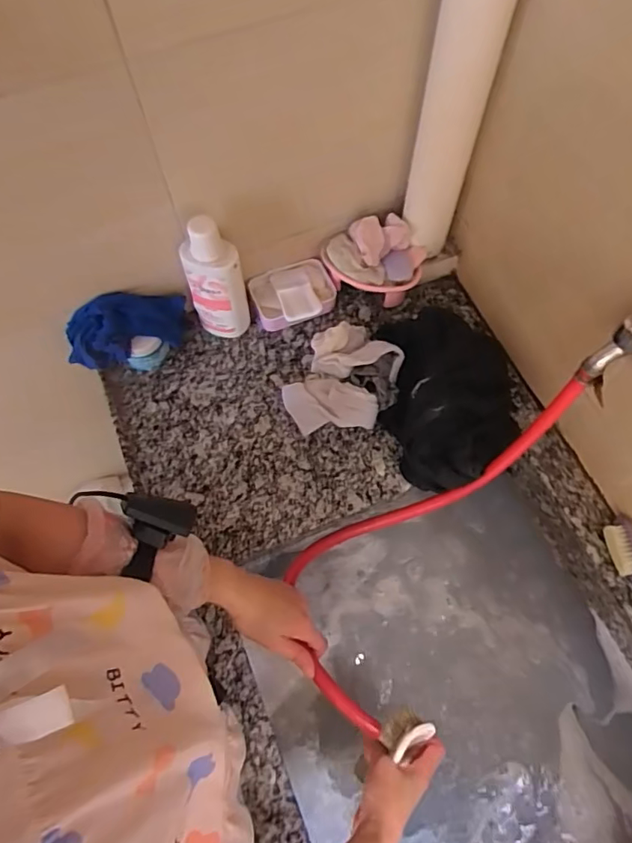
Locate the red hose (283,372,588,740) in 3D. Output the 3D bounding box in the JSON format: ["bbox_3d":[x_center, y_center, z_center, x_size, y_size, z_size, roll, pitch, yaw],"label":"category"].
[{"bbox_3d":[0.108,0.128,0.659,0.182,0.246,0.430,31,70,14],"label":"red hose"}]

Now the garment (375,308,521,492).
[{"bbox_3d":[0.186,-0.042,0.765,0.177,0.084,0.258,-16,67,-6],"label":"garment"}]

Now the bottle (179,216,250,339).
[{"bbox_3d":[-0.143,-0.197,0.758,0.077,0.220,0.044,-6,66,-2],"label":"bottle"}]

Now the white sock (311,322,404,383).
[{"bbox_3d":[0.061,-0.106,0.807,0.131,0.059,0.100,-1,66,1],"label":"white sock"}]

